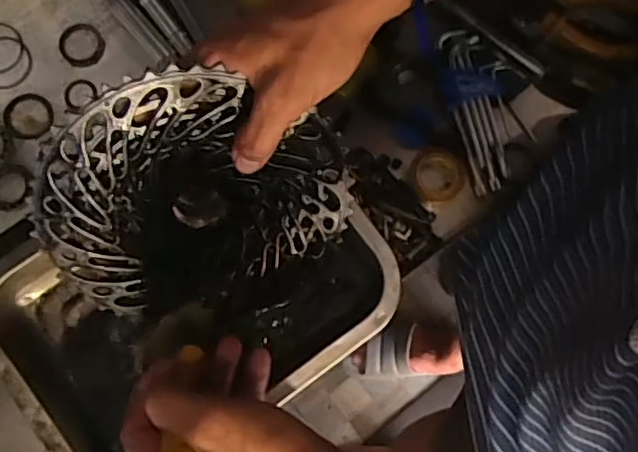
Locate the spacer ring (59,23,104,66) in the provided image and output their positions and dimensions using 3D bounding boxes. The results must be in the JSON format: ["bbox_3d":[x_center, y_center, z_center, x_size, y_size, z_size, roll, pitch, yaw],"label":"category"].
[{"bbox_3d":[-0.185,-0.141,0.492,0.034,0.009,0.035,0,79,-1],"label":"spacer ring"}]

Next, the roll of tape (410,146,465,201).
[{"bbox_3d":[0.089,-0.040,0.471,0.039,0.014,0.043,17,79,2],"label":"roll of tape"}]

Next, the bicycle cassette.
[{"bbox_3d":[-0.082,-0.025,0.410,0.184,0.175,0.047,-21,41,-1],"label":"bicycle cassette"}]

